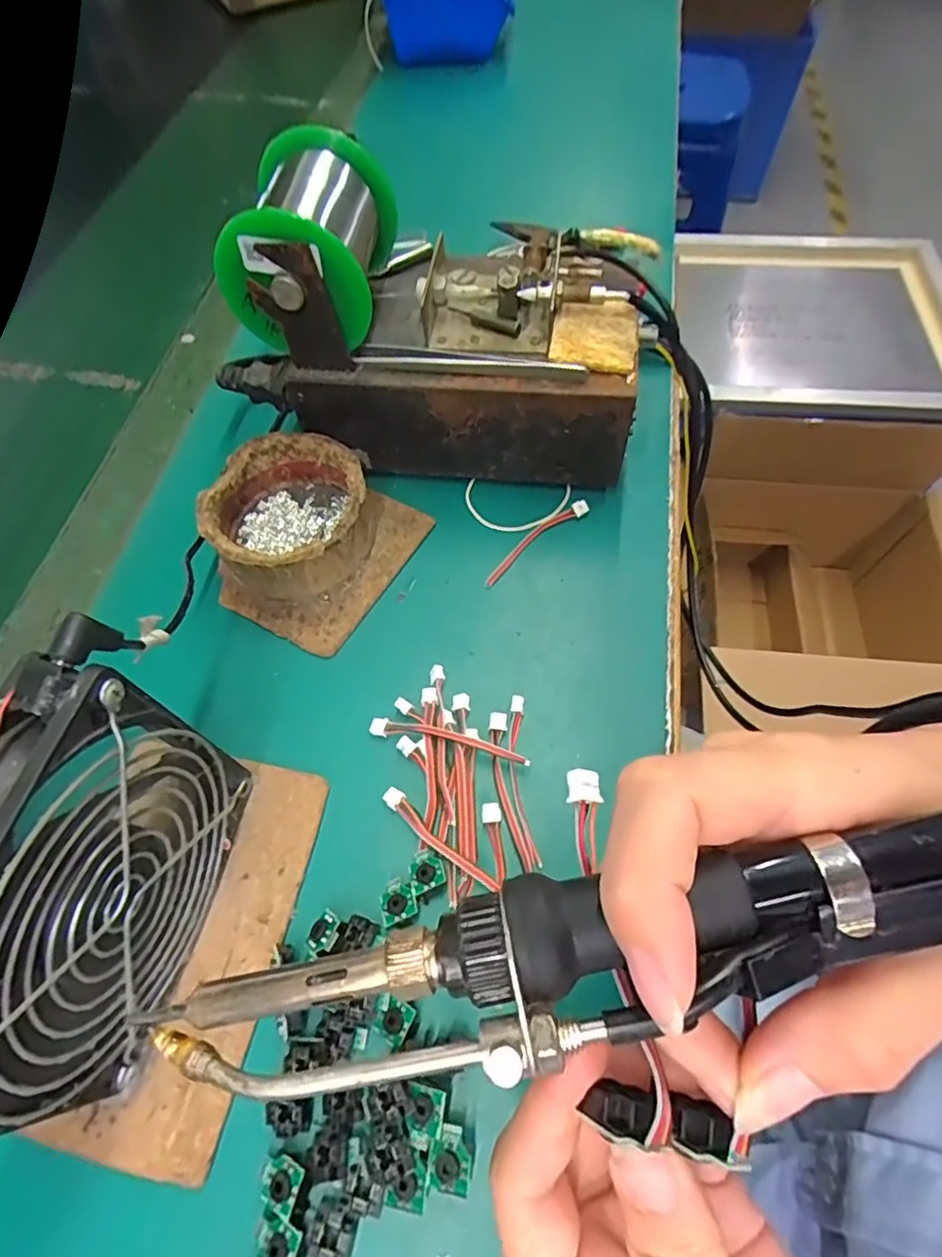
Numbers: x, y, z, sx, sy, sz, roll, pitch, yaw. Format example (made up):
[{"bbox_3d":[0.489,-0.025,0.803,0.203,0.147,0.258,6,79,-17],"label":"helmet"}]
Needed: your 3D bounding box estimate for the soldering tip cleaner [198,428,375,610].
[{"bbox_3d":[-0.096,-0.060,0.325,0.084,0.041,0.084,-1,62,2],"label":"soldering tip cleaner"}]

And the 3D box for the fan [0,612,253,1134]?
[{"bbox_3d":[-0.122,0.083,0.199,0.027,0.128,0.122,12,63,8],"label":"fan"}]

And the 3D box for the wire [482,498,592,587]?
[{"bbox_3d":[0.035,-0.049,0.333,0.074,0.009,0.011,-36,66,-16],"label":"wire"}]

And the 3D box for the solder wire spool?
[{"bbox_3d":[-0.073,-0.183,0.296,0.068,0.070,0.088,8,62,6],"label":"solder wire spool"}]

